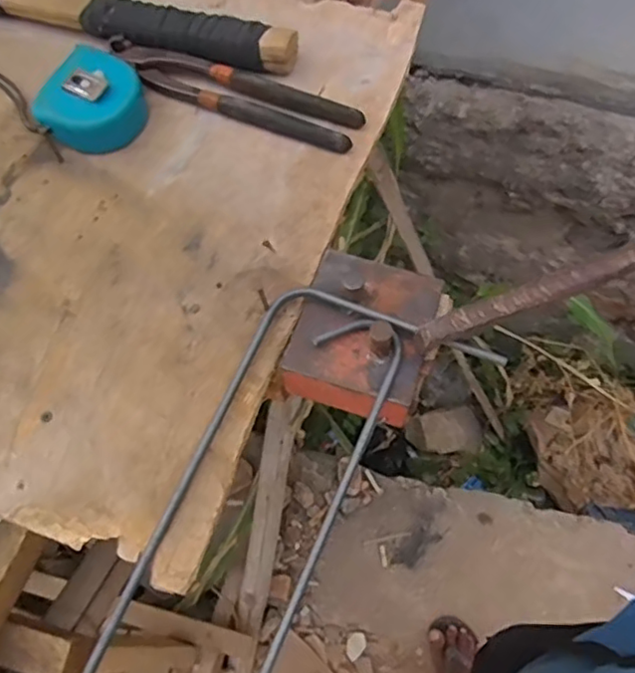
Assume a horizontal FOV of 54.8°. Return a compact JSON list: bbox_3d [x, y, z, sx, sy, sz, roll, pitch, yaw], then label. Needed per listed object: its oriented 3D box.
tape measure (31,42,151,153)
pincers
[{"bbox_3d":[-0.182,-0.187,0.492,0.078,0.040,0.081,31,71,14],"label":"tape measure"},{"bbox_3d":[-0.072,-0.202,0.507,0.222,0.019,0.040,23,69,11],"label":"pincers"}]

